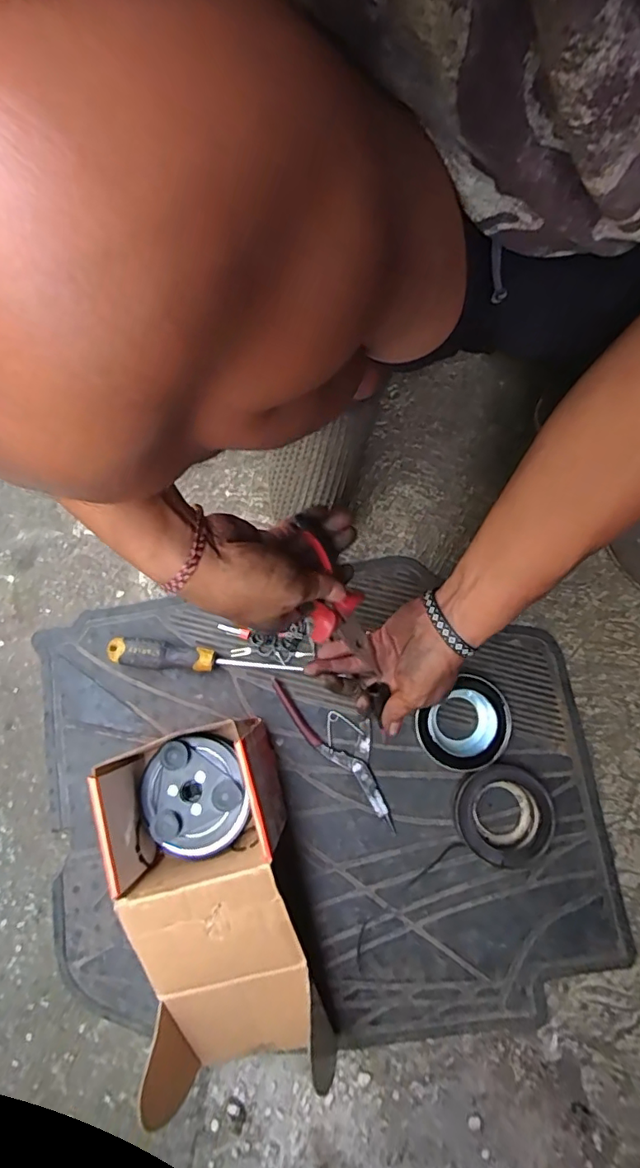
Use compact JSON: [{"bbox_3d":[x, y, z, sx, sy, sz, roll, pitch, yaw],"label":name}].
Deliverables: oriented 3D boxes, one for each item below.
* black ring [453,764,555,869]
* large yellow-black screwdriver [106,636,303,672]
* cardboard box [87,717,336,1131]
[{"bbox_3d":[0.182,0.229,0.534,0.090,0.031,0.089,0,78,2],"label":"black ring"},{"bbox_3d":[-0.124,0.082,0.568,0.197,0.028,0.029,7,79,3],"label":"large yellow-black screwdriver"},{"bbox_3d":[-0.097,0.292,0.490,0.158,0.111,0.303,-16,78,-2],"label":"cardboard box"}]

